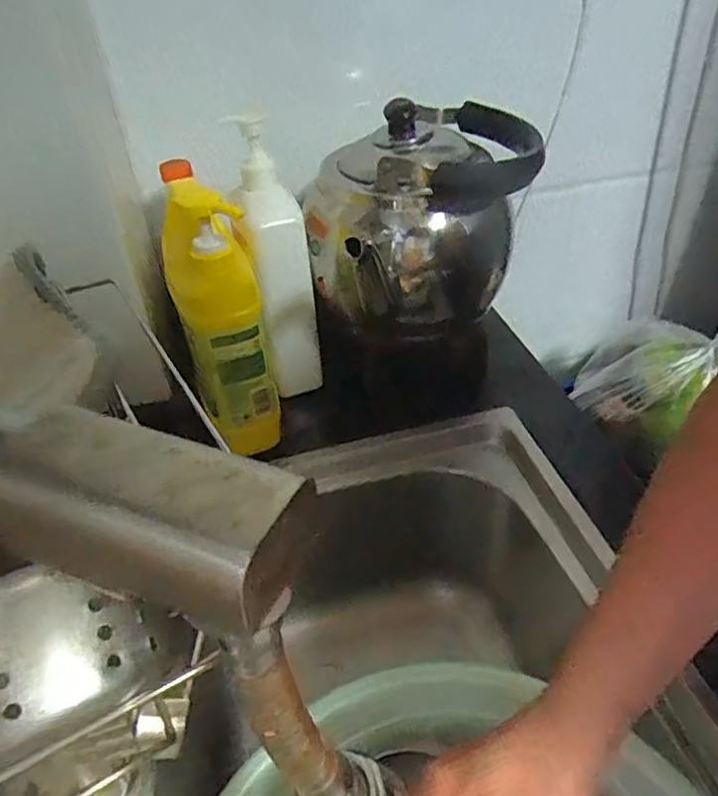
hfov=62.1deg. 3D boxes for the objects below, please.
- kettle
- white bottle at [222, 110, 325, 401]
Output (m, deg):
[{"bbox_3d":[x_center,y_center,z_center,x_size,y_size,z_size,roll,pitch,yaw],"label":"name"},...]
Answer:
[{"bbox_3d":[0.061,-0.169,0.588,0.194,0.176,0.193,10,43,15],"label":"kettle"},{"bbox_3d":[-0.075,-0.111,0.564,0.060,0.244,0.056,-21,45,-19],"label":"white bottle"}]

